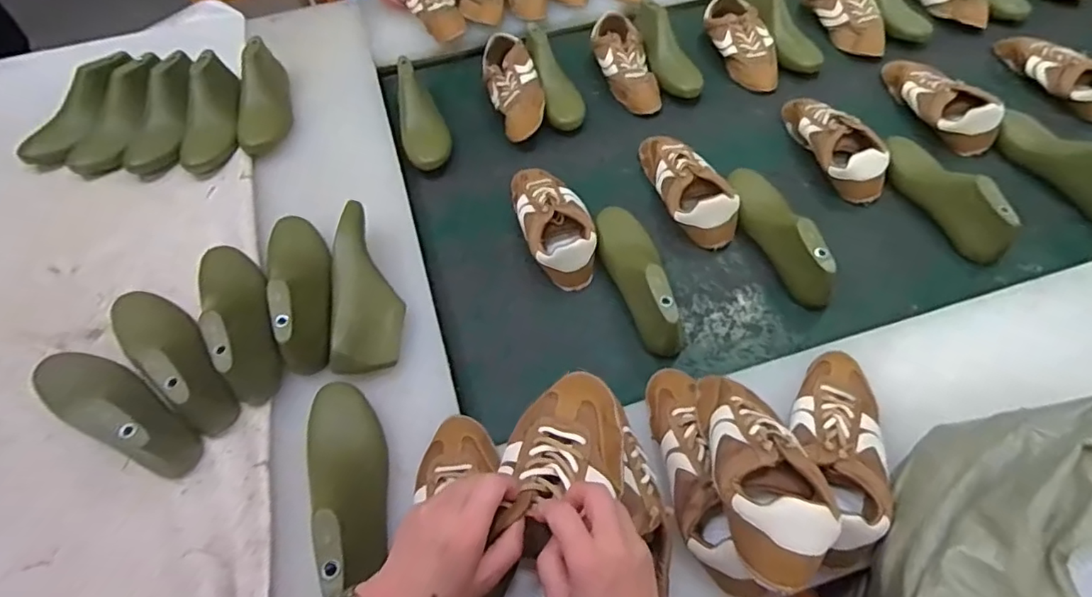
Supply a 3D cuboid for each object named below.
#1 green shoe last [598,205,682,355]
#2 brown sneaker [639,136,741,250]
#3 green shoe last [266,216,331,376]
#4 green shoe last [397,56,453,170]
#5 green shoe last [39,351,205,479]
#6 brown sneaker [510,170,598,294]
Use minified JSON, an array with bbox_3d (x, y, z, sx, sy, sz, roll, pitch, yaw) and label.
[{"bbox_3d":[0.126,-0.043,0.812,0.069,0.102,0.261,-13,46,-4],"label":"green shoe last"},{"bbox_3d":[0.227,-0.186,0.920,0.100,0.079,0.243,-16,59,-6],"label":"brown sneaker"},{"bbox_3d":[-0.331,-0.029,0.747,0.080,0.073,0.249,-21,59,-9],"label":"green shoe last"},{"bbox_3d":[-0.226,-0.333,1.011,0.080,0.074,0.232,-16,59,-6],"label":"green shoe last"},{"bbox_3d":[-0.512,0.120,0.664,0.249,0.088,0.076,24,63,17],"label":"green shoe last"},{"bbox_3d":[0.010,-0.127,0.882,0.101,0.068,0.241,-15,58,-5],"label":"brown sneaker"}]

